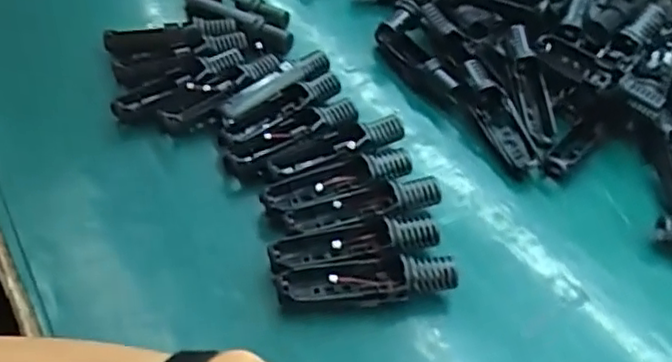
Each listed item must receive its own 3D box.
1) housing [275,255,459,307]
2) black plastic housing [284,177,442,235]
[{"bbox_3d":[0.022,0.069,0.448,0.121,0.026,0.026,0,46,-4],"label":"housing"},{"bbox_3d":[0.023,0.019,0.489,0.121,0.015,0.031,-10,47,-14],"label":"black plastic housing"}]

